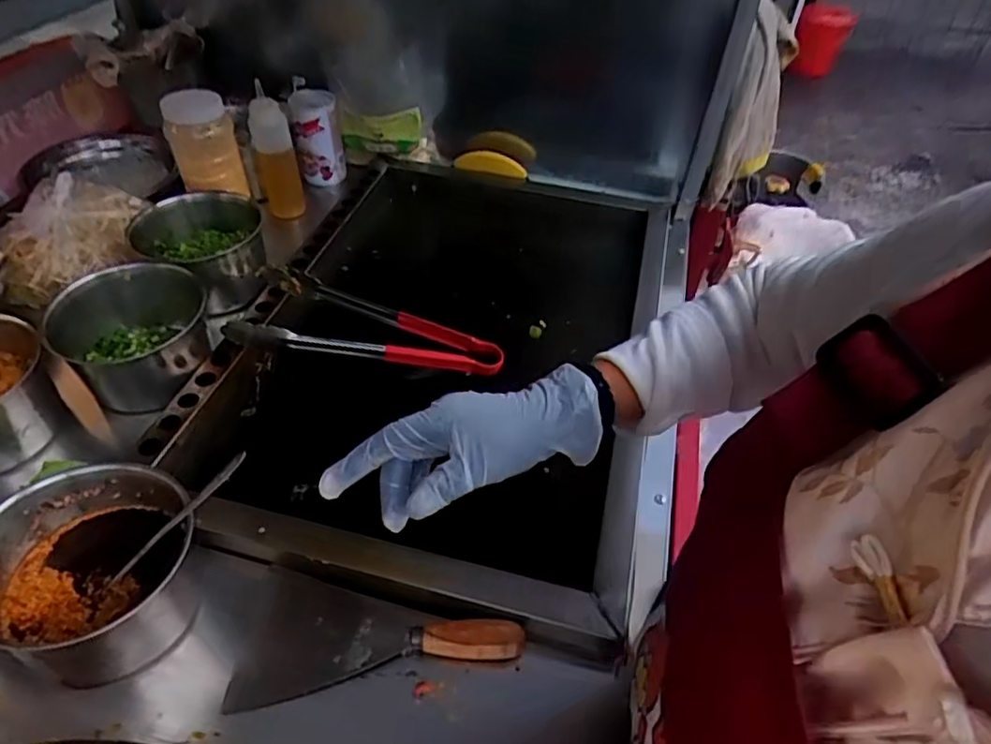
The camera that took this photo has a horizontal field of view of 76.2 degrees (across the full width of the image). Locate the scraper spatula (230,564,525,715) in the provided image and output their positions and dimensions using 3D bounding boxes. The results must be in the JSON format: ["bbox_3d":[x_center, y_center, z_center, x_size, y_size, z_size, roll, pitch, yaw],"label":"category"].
[{"bbox_3d":[-0.092,0.208,0.491,0.208,0.033,0.110,7,43,-1],"label":"scraper spatula"}]

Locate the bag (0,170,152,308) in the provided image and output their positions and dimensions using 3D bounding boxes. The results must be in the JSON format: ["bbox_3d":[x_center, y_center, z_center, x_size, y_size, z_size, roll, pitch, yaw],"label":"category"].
[{"bbox_3d":[-0.497,-0.158,0.742,0.158,0.104,0.112,-14,48,-17],"label":"bag"}]

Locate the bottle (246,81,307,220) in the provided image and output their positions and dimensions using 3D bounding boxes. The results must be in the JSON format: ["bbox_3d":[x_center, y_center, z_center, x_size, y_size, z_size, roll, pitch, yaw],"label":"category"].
[{"bbox_3d":[-0.291,-0.285,0.842,0.056,0.189,0.043,-9,45,-17],"label":"bottle"}]

